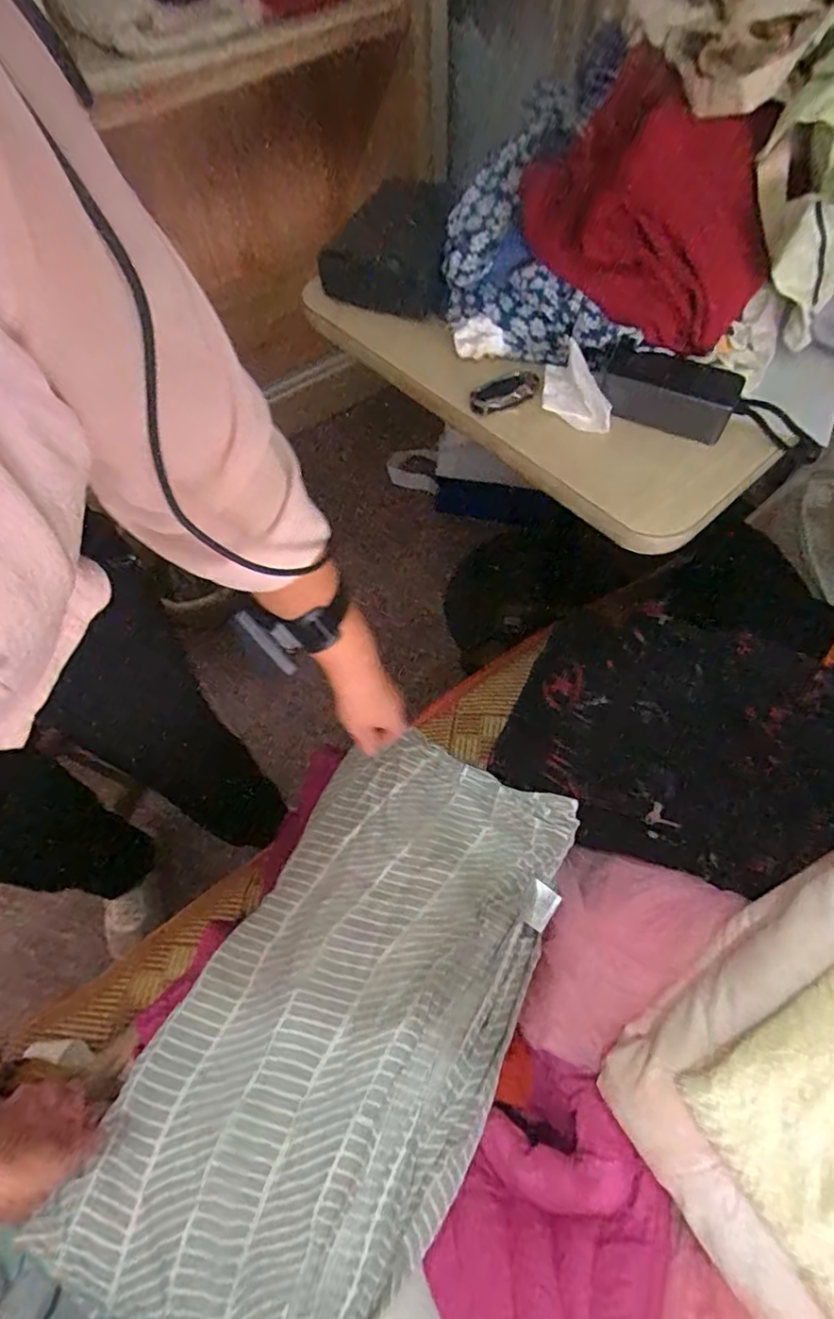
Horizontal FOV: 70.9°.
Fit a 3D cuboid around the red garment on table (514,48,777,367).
[{"bbox_3d":[0.240,-0.464,0.618,0.237,0.176,0.192,39,70,20],"label":"red garment on table"}]

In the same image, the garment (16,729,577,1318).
[{"bbox_3d":[-0.065,0.316,0.530,0.273,0.066,0.510,25,65,18],"label":"garment"}]

